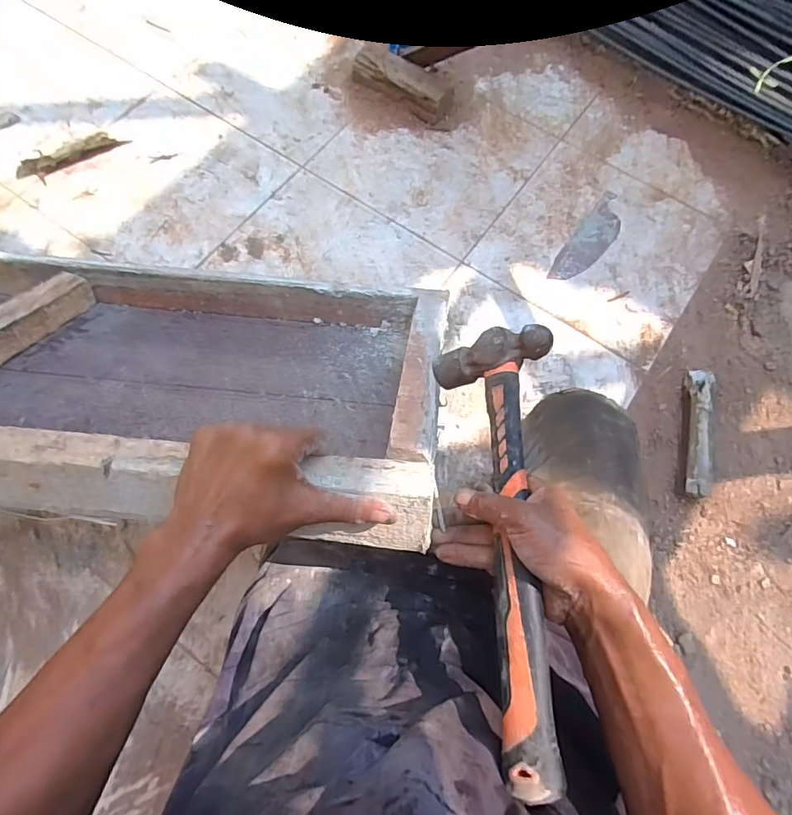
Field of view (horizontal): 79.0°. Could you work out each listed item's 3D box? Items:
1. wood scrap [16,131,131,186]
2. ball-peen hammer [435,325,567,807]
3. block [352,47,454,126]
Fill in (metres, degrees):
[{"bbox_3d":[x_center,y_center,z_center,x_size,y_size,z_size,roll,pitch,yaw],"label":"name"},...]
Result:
[{"bbox_3d":[-0.658,-0.511,0.969,0.225,0.036,0.042,-26,74,-8],"label":"wood scrap"},{"bbox_3d":[0.090,0.084,0.394,0.091,0.068,0.341,1,61,0],"label":"ball-peen hammer"},{"bbox_3d":[0.013,-0.687,1.019,0.234,0.058,0.087,37,76,11],"label":"block"}]

